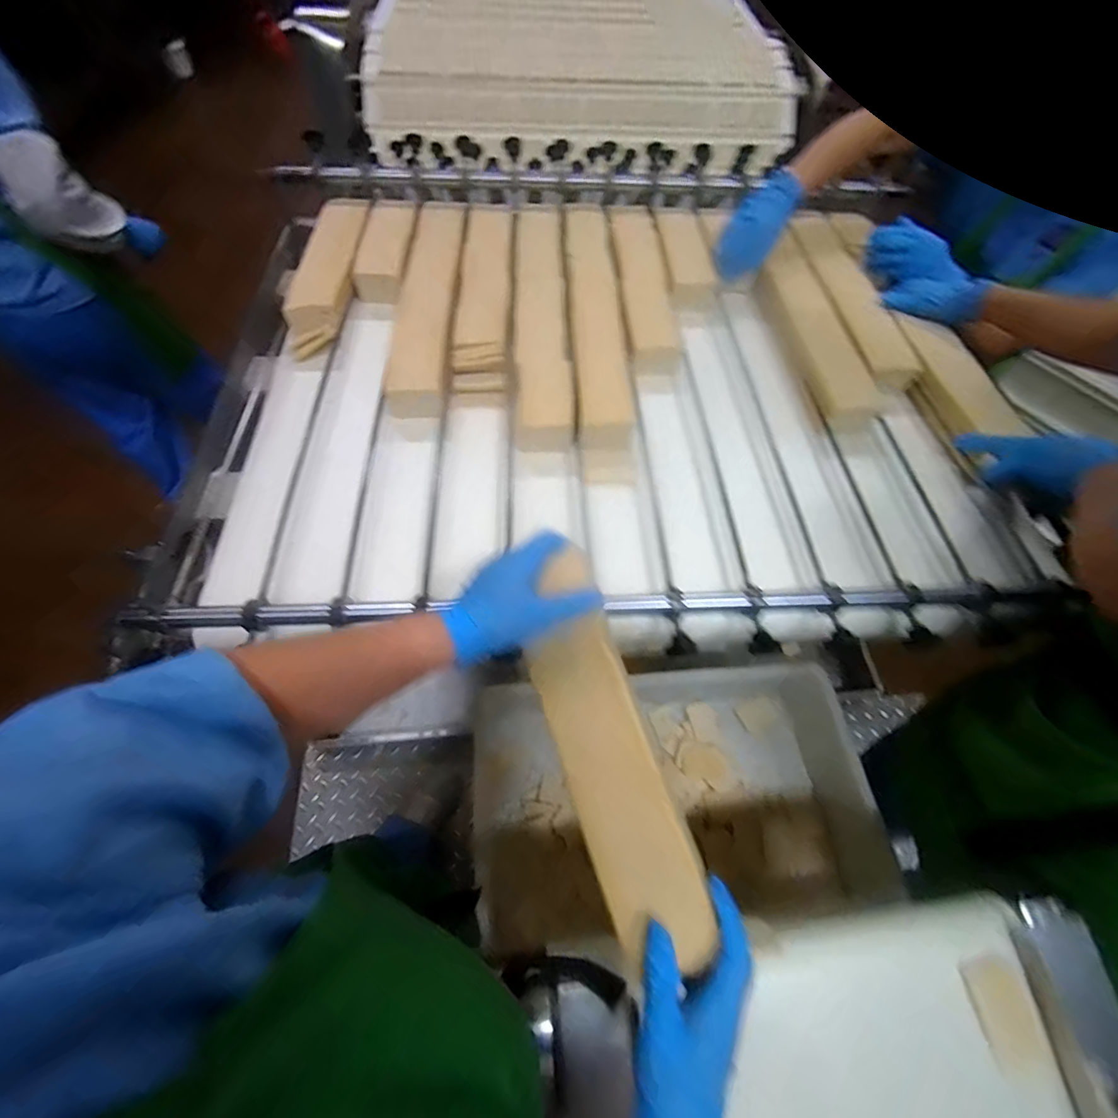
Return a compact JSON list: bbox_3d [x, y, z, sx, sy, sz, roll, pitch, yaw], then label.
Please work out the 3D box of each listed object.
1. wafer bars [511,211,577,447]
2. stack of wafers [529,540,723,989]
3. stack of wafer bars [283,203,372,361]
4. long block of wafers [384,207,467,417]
[{"bbox_3d":[-0.032,-0.412,0.801,0.082,0.037,0.550,-1,61,-4],"label":"wafer bars"},{"bbox_3d":[0.038,0.151,0.408,0.077,0.012,0.319,-21,73,2],"label":"stack of wafers"},{"bbox_3d":[-0.394,-0.497,0.846,0.090,0.054,0.371,1,61,-3],"label":"stack of wafer bars"},{"bbox_3d":[-0.216,-0.442,0.813,0.088,0.039,0.492,1,61,-3],"label":"long block of wafers"}]

